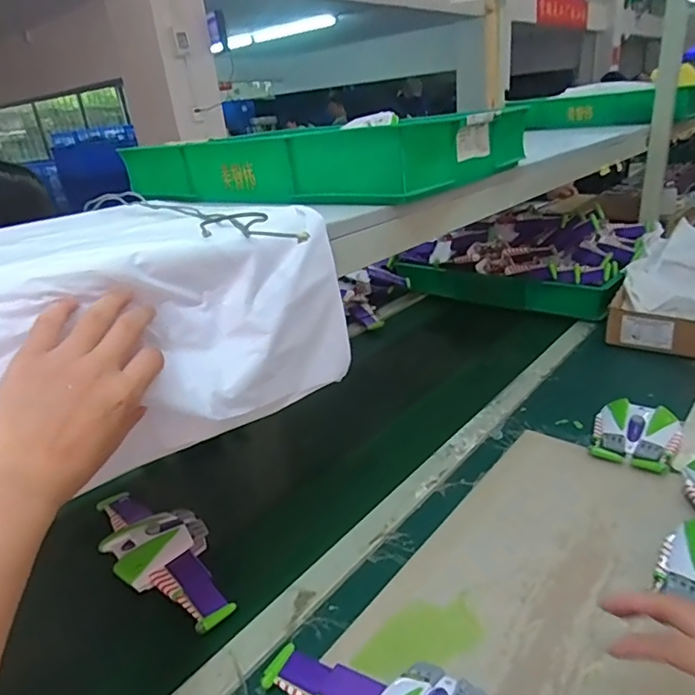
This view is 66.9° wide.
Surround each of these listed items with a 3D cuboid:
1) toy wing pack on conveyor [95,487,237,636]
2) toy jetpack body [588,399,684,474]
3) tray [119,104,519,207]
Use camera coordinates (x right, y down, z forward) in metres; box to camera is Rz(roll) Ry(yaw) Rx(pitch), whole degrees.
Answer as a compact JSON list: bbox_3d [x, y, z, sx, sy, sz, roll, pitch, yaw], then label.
[{"bbox_3d":[-0.235,0.234,0.644,0.109,0.042,0.314,-26,31,-37],"label":"toy wing pack on conveyor"},{"bbox_3d":[0.405,0.119,0.738,0.108,0.042,0.110,9,28,29],"label":"toy jetpack body"},{"bbox_3d":[-0.040,-0.292,0.818,0.517,0.083,0.338,12,30,34],"label":"tray"}]

